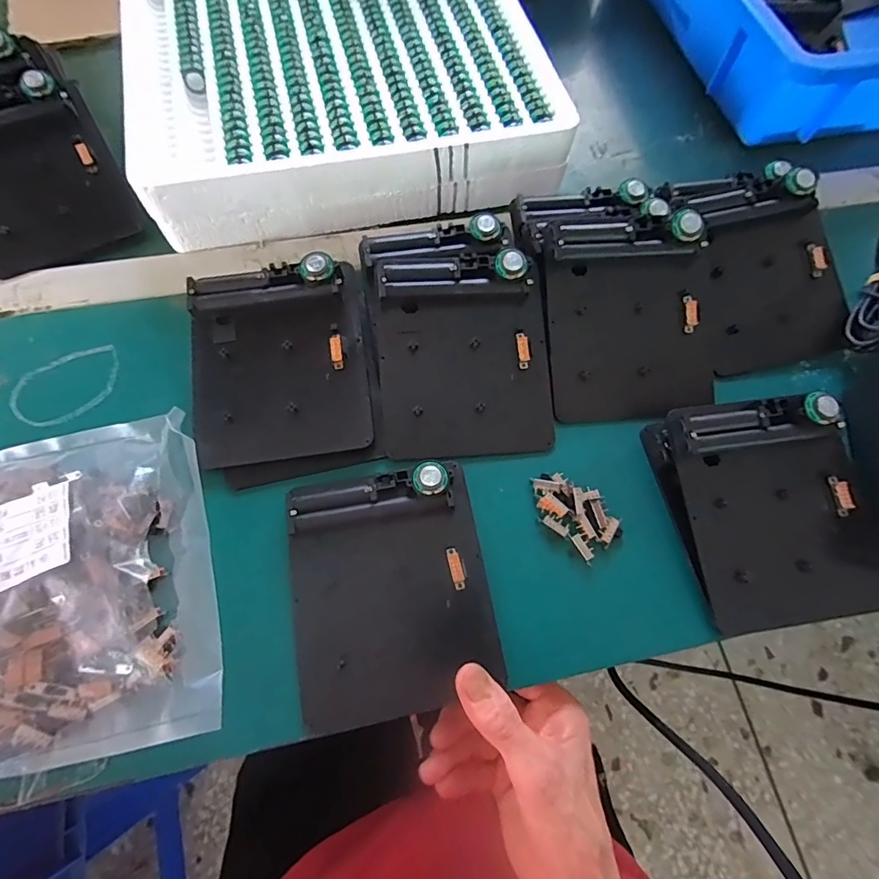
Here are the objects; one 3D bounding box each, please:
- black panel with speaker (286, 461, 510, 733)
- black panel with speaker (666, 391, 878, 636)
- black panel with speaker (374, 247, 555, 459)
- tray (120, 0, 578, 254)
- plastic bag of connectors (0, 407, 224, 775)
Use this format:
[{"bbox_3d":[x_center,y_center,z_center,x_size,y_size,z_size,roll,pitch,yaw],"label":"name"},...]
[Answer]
[{"bbox_3d":[-0.027,0.082,0.268,0.108,0.023,0.127,-10,69,-6],"label":"black panel with speaker"},{"bbox_3d":[0.202,0.039,0.281,0.113,0.033,0.130,-8,68,-5],"label":"black panel with speaker"},{"bbox_3d":[0.017,-0.055,0.307,0.108,0.016,0.130,-4,87,-6],"label":"black panel with speaker"},{"bbox_3d":[-0.081,-0.315,0.402,0.315,0.052,0.301,-10,69,-6],"label":"tray"},{"bbox_3d":[-0.228,0.080,0.247,0.196,0.037,0.171,-12,69,-7],"label":"plastic bag of connectors"}]

